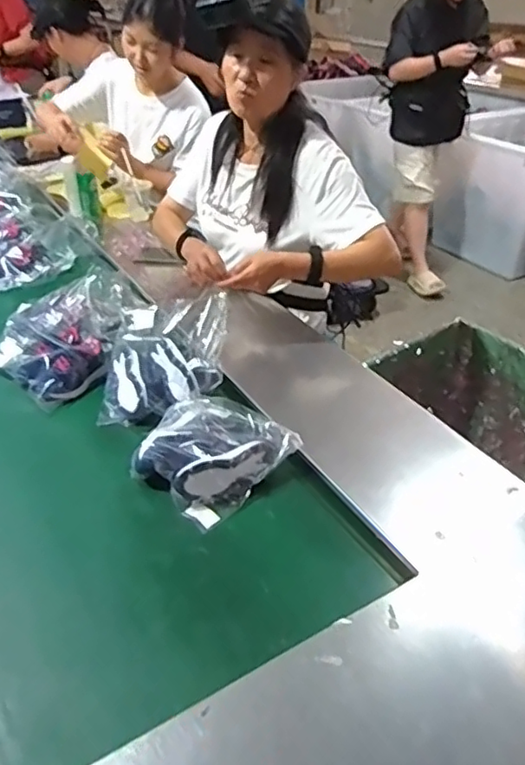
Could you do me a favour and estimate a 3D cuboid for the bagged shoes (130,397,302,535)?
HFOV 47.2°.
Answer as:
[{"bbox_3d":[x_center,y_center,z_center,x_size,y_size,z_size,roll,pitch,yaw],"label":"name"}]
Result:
[{"bbox_3d":[-0.086,0.108,0.957,0.213,0.083,0.193,26,43,33],"label":"bagged shoes"}]

